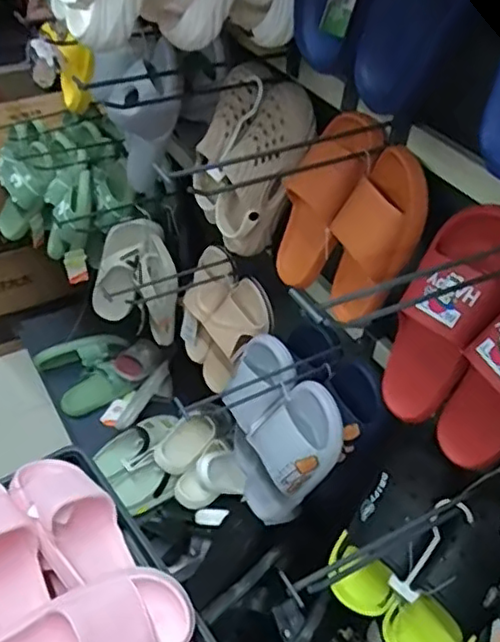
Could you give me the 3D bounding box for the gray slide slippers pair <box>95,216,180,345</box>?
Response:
[{"bbox_3d":[-0.262,-0.082,1.434,0.154,0.275,0.215,-13,45,-18],"label":"gray slide slippers pair"}]

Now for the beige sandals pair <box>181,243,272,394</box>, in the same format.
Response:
[{"bbox_3d":[-0.054,0.008,1.250,0.070,0.275,0.222,-30,53,-32],"label":"beige sandals pair"}]

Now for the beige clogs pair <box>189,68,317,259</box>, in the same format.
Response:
[{"bbox_3d":[-0.003,-0.261,1.036,0.171,0.240,0.203,1,43,-4],"label":"beige clogs pair"}]

